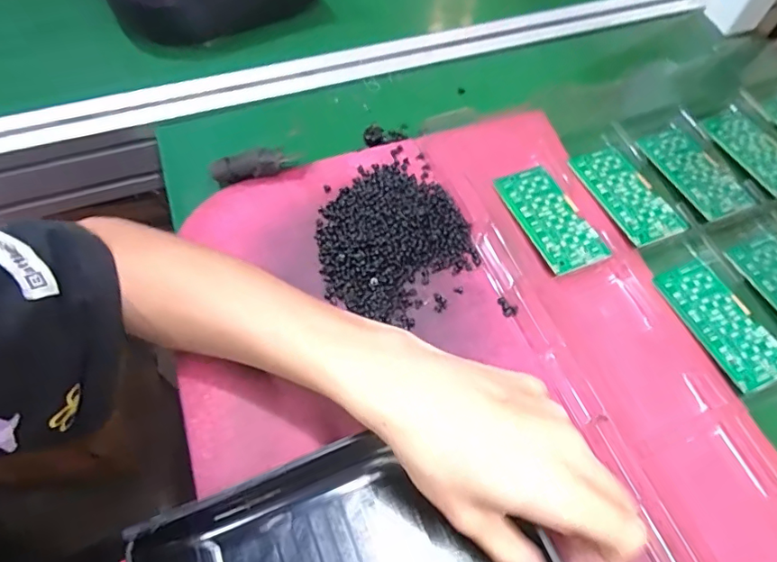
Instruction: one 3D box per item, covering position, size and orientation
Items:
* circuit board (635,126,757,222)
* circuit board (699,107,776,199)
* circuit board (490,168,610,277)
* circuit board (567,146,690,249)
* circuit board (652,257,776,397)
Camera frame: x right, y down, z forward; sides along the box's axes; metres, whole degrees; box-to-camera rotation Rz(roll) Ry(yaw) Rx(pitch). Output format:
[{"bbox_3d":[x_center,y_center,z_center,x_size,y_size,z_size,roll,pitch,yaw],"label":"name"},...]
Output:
[{"bbox_3d":[0.253,-0.091,0.437,0.051,0.004,0.094,-19,63,-14],"label":"circuit board"},{"bbox_3d":[0.315,-0.112,0.453,0.050,0.004,0.095,-20,63,-14],"label":"circuit board"},{"bbox_3d":[0.123,-0.049,0.401,0.049,0.006,0.095,-18,63,-13],"label":"circuit board"},{"bbox_3d":[0.188,-0.070,0.418,0.051,0.006,0.095,-18,63,-13],"label":"circuit board"},{"bbox_3d":[0.233,0.028,0.368,0.048,0.005,0.095,-20,63,-14],"label":"circuit board"}]

